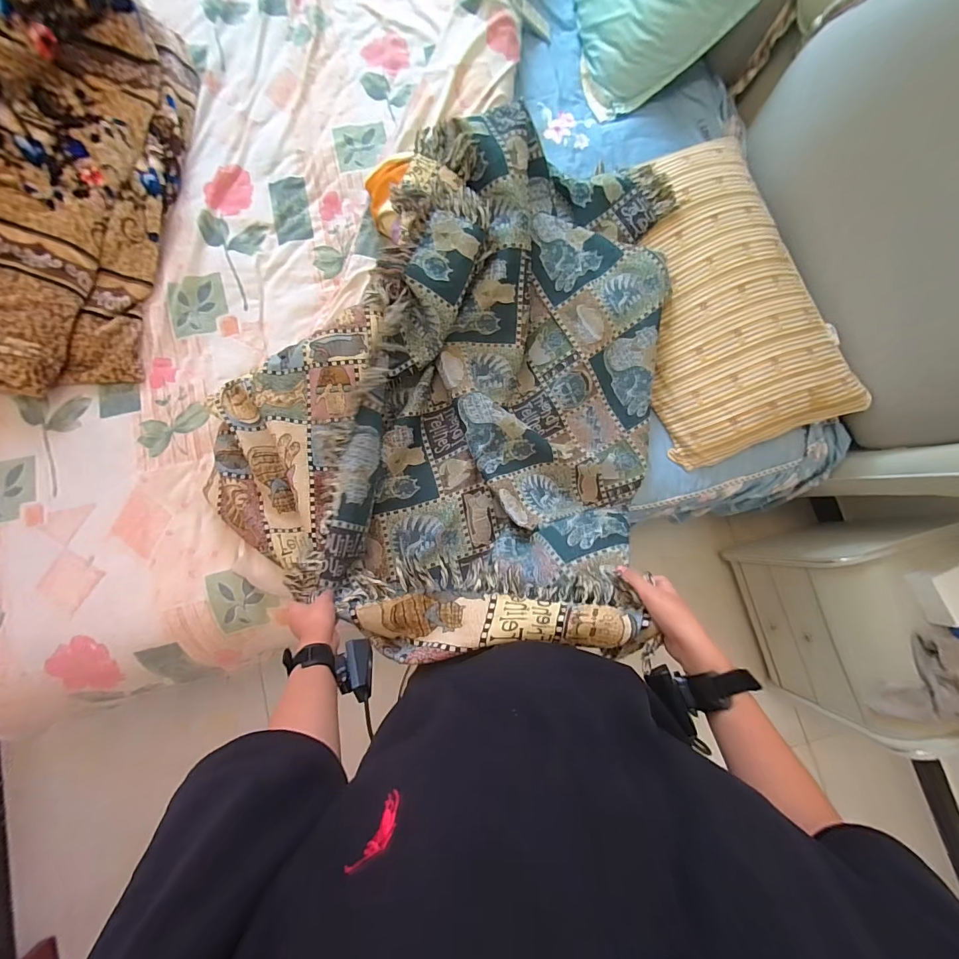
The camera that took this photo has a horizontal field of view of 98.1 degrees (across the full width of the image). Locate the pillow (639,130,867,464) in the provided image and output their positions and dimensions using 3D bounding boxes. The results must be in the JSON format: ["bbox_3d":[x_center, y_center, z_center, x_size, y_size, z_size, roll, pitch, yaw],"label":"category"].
[{"bbox_3d":[0.491,-0.382,0.880,0.343,0.113,0.642,-19,83,-6],"label":"pillow"}]

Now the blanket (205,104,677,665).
[{"bbox_3d":[0.005,-0.217,0.718,0.697,0.301,0.934,23,81,1],"label":"blanket"}]

